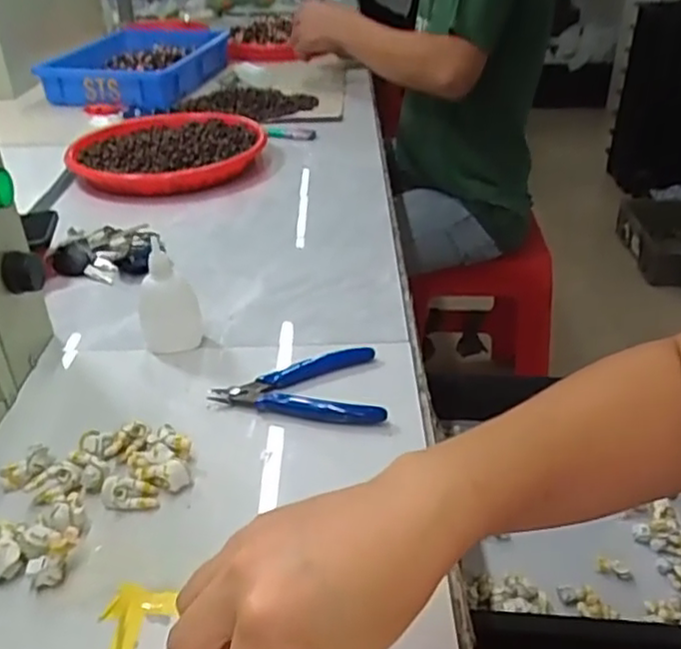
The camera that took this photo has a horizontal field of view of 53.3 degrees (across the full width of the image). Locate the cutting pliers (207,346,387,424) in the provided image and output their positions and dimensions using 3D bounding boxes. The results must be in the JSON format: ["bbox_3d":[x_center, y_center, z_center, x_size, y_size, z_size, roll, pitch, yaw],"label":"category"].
[{"bbox_3d":[-0.024,0.040,0.500,0.121,0.014,0.085,6,33,11],"label":"cutting pliers"}]

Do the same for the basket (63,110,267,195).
[{"bbox_3d":[-0.234,-0.241,0.930,0.255,0.044,0.265,-4,33,-6],"label":"basket"}]

